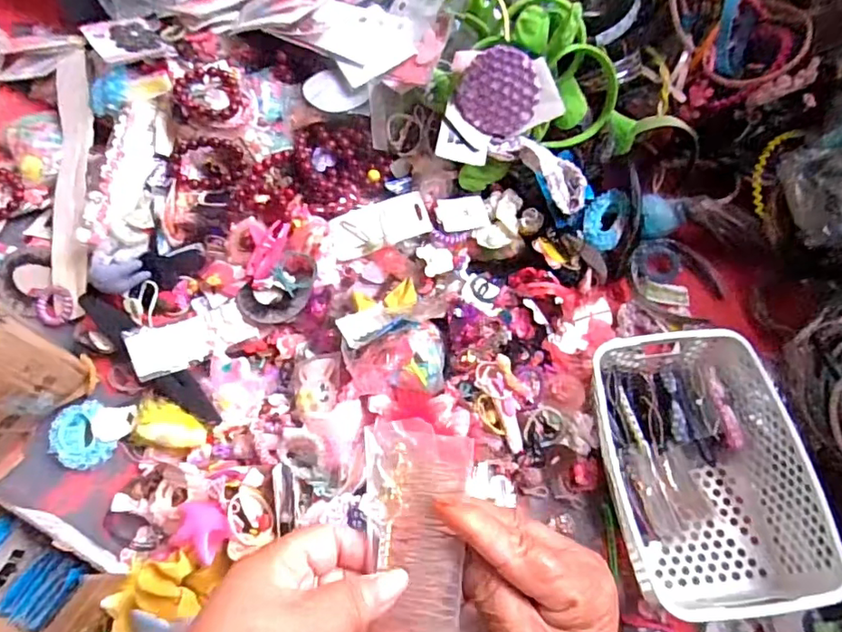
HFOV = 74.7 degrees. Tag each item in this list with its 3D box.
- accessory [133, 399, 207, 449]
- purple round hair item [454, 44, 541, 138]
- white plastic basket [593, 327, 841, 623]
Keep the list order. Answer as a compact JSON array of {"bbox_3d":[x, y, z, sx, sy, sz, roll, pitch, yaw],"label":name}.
[{"bbox_3d":[-0.293,0.130,0.645,0.092,0.032,0.050,18,66,6],"label":"accessory"},{"bbox_3d":[0.095,-0.270,0.666,0.094,0.095,0.010,41,30,-18],"label":"purple round hair item"},{"bbox_3d":[0.310,0.163,0.626,0.205,0.101,0.306,-6,66,-6],"label":"white plastic basket"}]

